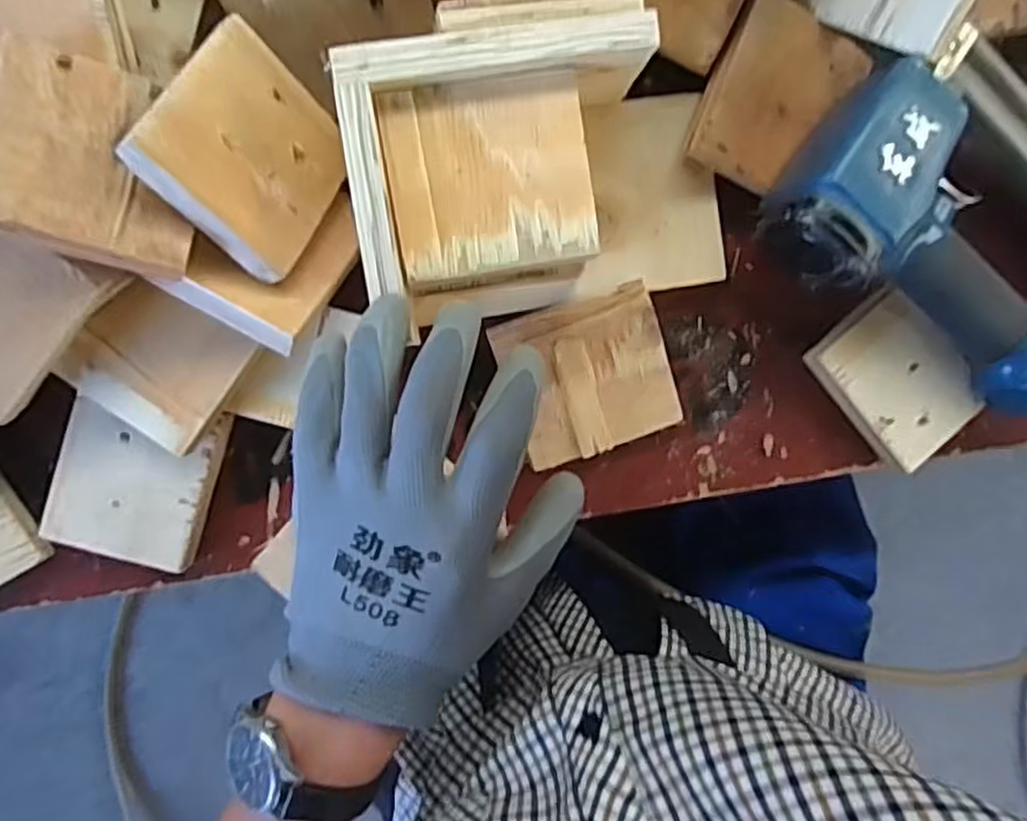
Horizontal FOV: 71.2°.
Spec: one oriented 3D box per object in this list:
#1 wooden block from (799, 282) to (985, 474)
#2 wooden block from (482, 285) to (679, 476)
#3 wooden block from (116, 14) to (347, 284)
[{"bbox_3d":[0.225,-0.018,0.423,0.067,0.018,0.091,-42,97,1],"label":"wooden block"},{"bbox_3d":[0.043,-0.019,0.404,0.089,0.012,0.085,-19,97,-2],"label":"wooden block"},{"bbox_3d":[-0.120,-0.120,0.332,0.082,0.011,0.092,43,54,-38],"label":"wooden block"}]

